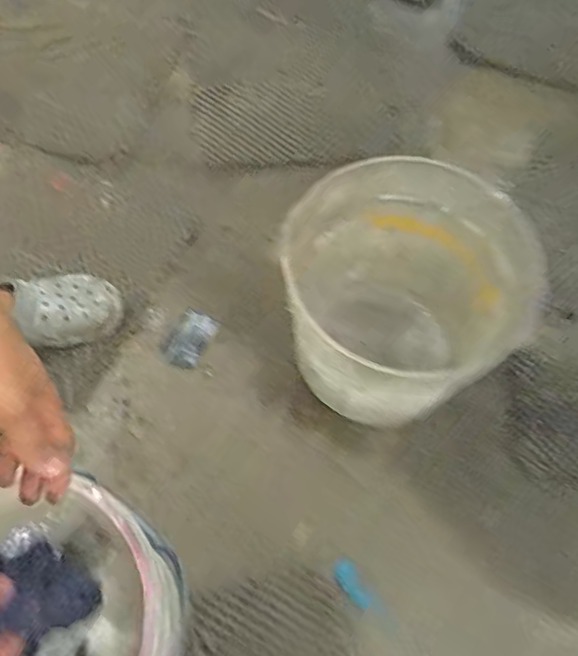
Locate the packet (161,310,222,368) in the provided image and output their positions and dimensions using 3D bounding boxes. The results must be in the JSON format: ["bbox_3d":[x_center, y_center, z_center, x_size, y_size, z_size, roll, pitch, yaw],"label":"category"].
[{"bbox_3d":[-0.173,0.018,0.982,0.066,0.006,0.100,26,67,11],"label":"packet"}]

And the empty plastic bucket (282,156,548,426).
[{"bbox_3d":[0.149,-0.035,0.847,0.327,0.295,0.307,0,65,-1],"label":"empty plastic bucket"}]

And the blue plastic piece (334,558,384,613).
[{"bbox_3d":[0.095,0.372,0.814,0.032,0.006,0.084,-30,69,-14],"label":"blue plastic piece"}]

